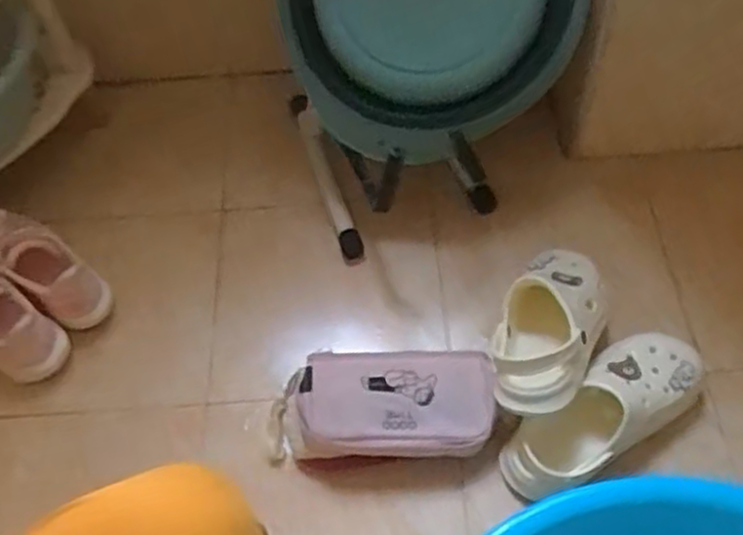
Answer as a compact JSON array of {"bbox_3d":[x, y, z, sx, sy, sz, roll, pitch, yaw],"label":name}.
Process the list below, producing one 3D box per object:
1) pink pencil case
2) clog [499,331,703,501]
[{"bbox_3d":[0.010,0.165,0.853,0.255,0.086,0.109,-2,56,3],"label":"pink pencil case"},{"bbox_3d":[0.253,0.158,0.821,0.249,0.077,0.092,-31,59,-15],"label":"clog"}]

